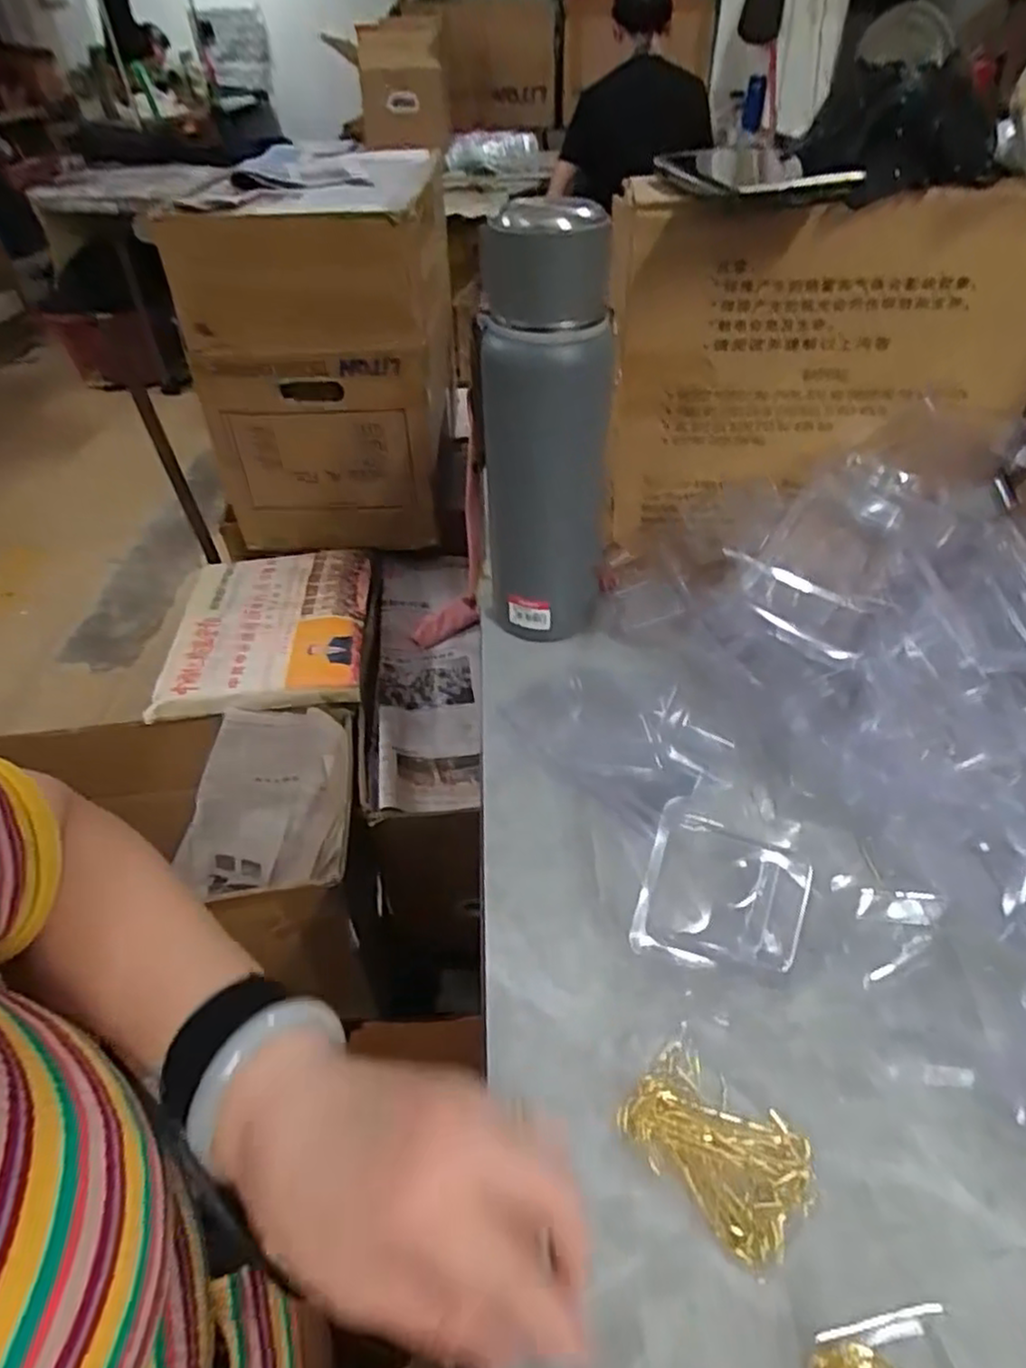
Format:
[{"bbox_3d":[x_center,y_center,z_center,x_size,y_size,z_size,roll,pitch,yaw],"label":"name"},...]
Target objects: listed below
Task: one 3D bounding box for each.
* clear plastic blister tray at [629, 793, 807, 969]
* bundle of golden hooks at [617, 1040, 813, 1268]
[{"bbox_3d":[0.109,0.106,0.368,0.078,0.023,0.081,13,46,16],"label":"clear plastic blister tray"},{"bbox_3d":[0.084,0.189,0.289,0.070,0.015,0.048,33,54,31],"label":"bundle of golden hooks"}]

